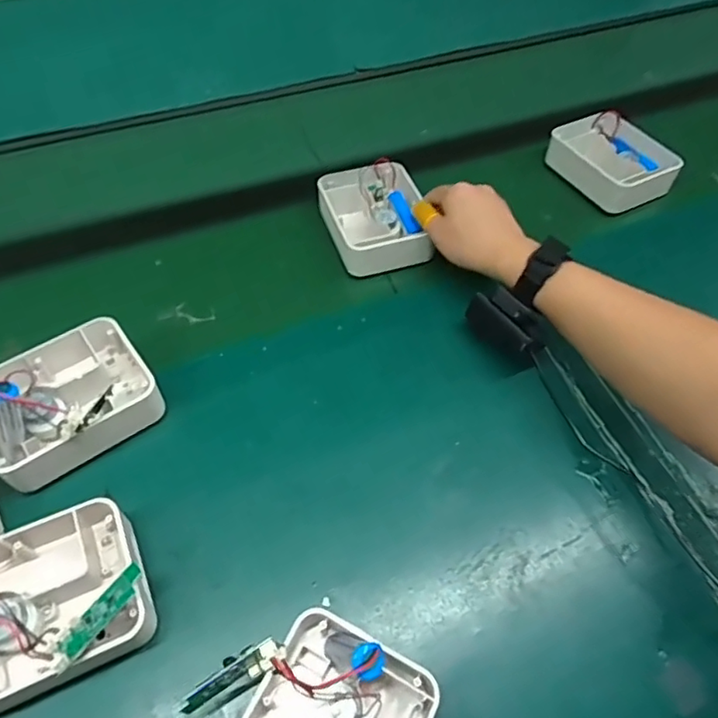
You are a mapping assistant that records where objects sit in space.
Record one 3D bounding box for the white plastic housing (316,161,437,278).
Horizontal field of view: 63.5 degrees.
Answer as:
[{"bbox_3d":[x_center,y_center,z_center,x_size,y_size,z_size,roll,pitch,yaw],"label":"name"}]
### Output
[{"bbox_3d":[0.018,-0.149,0.613,0.094,0.046,0.132,-14,58,-13],"label":"white plastic housing"}]

